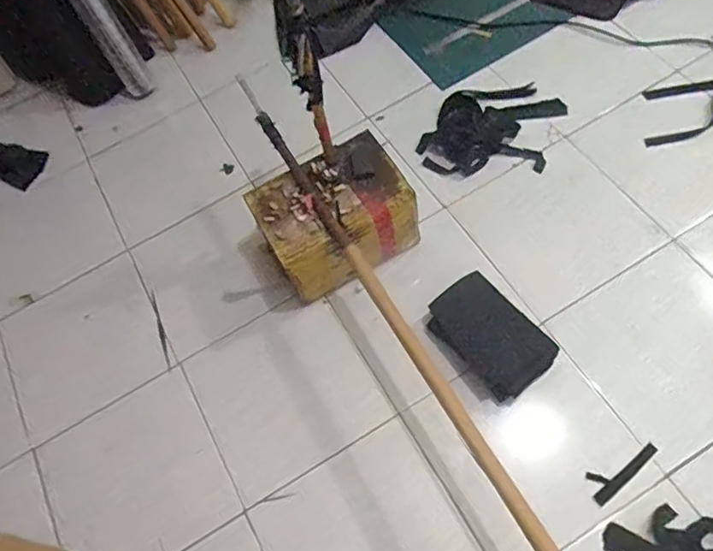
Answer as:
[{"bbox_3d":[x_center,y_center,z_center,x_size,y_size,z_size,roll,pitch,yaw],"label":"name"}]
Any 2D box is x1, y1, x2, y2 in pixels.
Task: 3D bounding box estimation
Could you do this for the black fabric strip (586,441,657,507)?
[{"bbox_3d":[0.551,0.404,1.168,0.169,0.007,0.060,-40,61,-7],"label":"black fabric strip"}]

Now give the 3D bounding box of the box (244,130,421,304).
[{"bbox_3d":[-0.059,-0.144,1.371,0.348,0.228,0.282,-31,69,-12],"label":"box"}]

